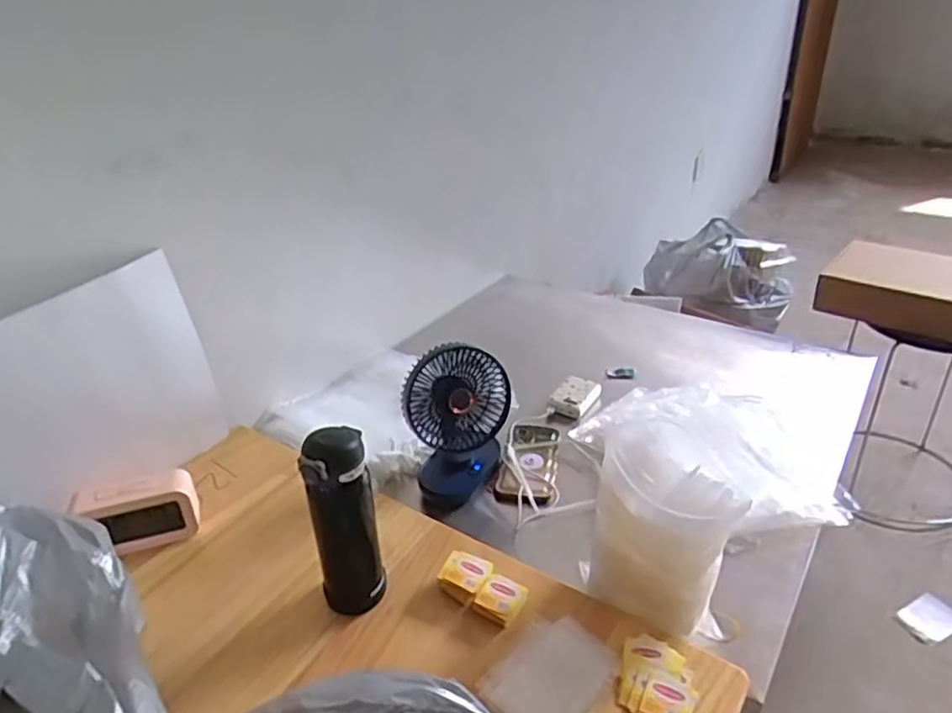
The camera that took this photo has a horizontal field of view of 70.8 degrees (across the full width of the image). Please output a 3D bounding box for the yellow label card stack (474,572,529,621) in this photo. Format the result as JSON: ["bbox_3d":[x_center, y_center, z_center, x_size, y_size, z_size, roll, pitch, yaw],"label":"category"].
[{"bbox_3d":[0.029,0.257,0.719,0.046,0.013,0.049,13,34,26],"label":"yellow label card stack"}]

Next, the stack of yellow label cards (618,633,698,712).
[{"bbox_3d":[0.174,0.309,0.640,0.068,0.006,0.086,7,32,18],"label":"stack of yellow label cards"}]

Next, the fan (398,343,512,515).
[{"bbox_3d":[-0.030,0.089,0.941,0.098,0.194,0.155,20,37,34],"label":"fan"}]

